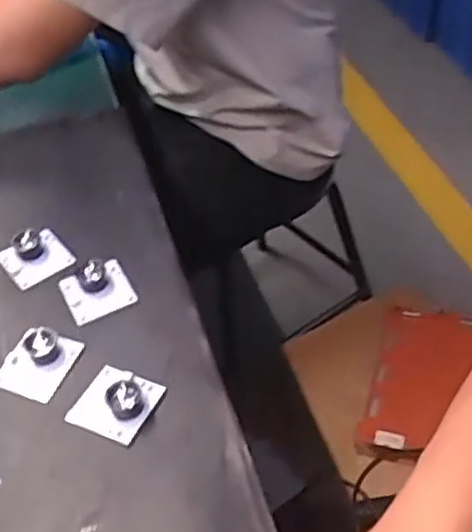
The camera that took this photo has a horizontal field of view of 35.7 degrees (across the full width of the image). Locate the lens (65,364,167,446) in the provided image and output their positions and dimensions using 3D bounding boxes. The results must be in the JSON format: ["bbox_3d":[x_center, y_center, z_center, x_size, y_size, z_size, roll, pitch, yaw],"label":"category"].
[{"bbox_3d":[-0.077,0.081,0.453,0.050,0.019,0.046,18,50,23],"label":"lens"}]

